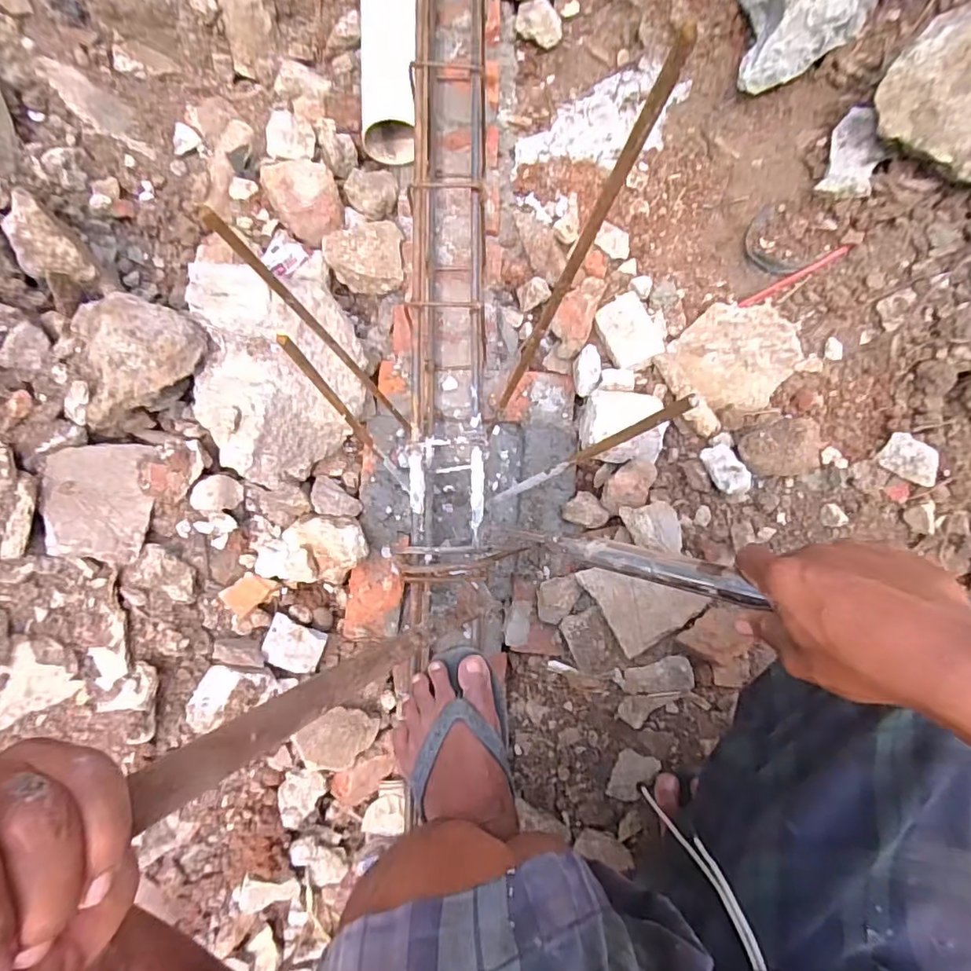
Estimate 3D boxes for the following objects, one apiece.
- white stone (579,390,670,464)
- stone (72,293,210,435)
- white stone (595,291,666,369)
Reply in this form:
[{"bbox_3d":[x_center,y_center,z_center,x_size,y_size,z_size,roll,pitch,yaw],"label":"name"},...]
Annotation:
[{"bbox_3d":[0.187,-0.082,0.749,0.104,0.062,0.096,11,84,0],"label":"white stone"},{"bbox_3d":[-0.399,-0.142,0.635,0.133,0.075,0.140,0,84,-1],"label":"stone"},{"bbox_3d":[0.210,-0.228,0.802,0.072,0.027,0.109,-21,84,-3],"label":"white stone"}]

